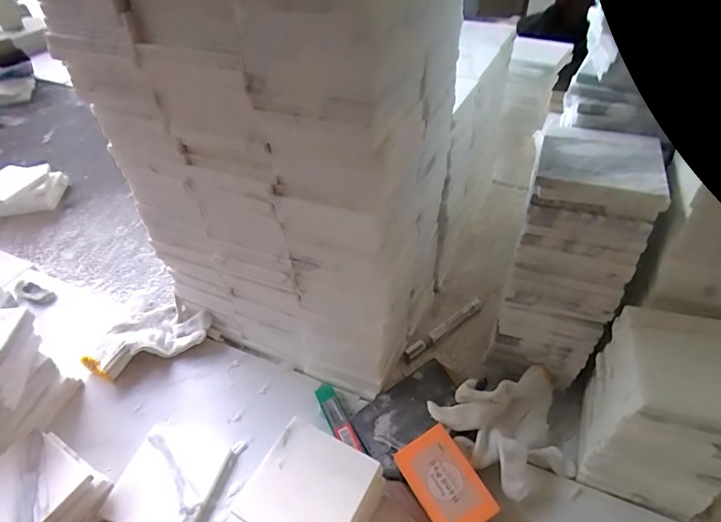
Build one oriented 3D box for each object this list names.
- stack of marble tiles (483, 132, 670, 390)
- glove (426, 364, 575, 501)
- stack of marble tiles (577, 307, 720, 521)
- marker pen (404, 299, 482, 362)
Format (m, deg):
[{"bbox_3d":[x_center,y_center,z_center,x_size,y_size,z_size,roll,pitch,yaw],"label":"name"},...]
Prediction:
[{"bbox_3d":[0.215,0.017,0.495,0.105,0.297,0.112,13,47,14],"label":"stack of marble tiles"},{"bbox_3d":[0.162,0.181,0.482,0.146,0.052,0.120,-16,47,-14],"label":"glove"},{"bbox_3d":[0.274,0.140,0.414,0.101,0.184,0.107,12,47,13],"label":"stack of marble tiles"},{"bbox_3d":[0.117,0.094,0.620,0.144,0.010,0.015,-30,52,-25],"label":"marker pen"}]

